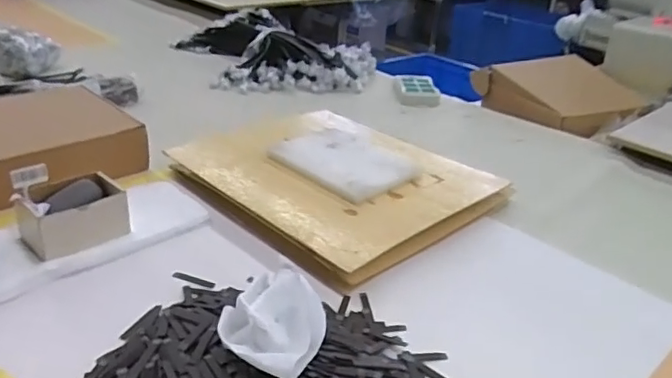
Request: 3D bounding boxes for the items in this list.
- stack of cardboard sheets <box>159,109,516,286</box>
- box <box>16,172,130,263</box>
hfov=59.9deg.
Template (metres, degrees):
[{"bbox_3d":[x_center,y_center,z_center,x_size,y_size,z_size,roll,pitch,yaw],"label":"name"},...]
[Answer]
[{"bbox_3d":[-0.002,-0.030,0.976,0.383,0.030,0.444,-24,40,-39],"label":"stack of cardboard sheets"},{"bbox_3d":[-0.360,0.031,0.801,0.128,0.059,0.089,-21,39,-38],"label":"box"}]

